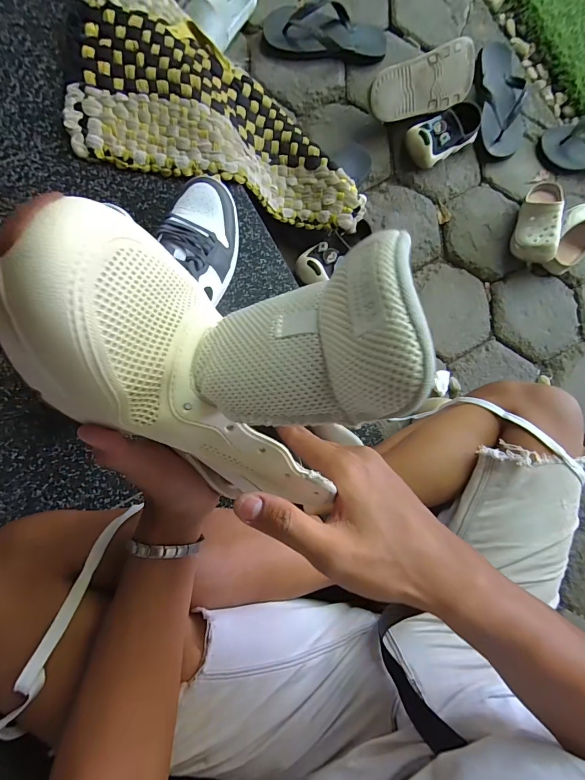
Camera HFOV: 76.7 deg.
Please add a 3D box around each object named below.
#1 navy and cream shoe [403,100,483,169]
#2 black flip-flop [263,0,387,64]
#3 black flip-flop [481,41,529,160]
[{"bbox_3d":[0.313,-0.531,0.763,0.159,0.060,0.080,-34,89,-8],"label":"navy and cream shoe"},{"bbox_3d":[0.072,-0.744,0.762,0.258,0.048,0.108,-2,85,-6],"label":"black flip-flop"},{"bbox_3d":[0.461,-0.646,0.802,0.099,0.047,0.280,2,84,-6],"label":"black flip-flop"}]

